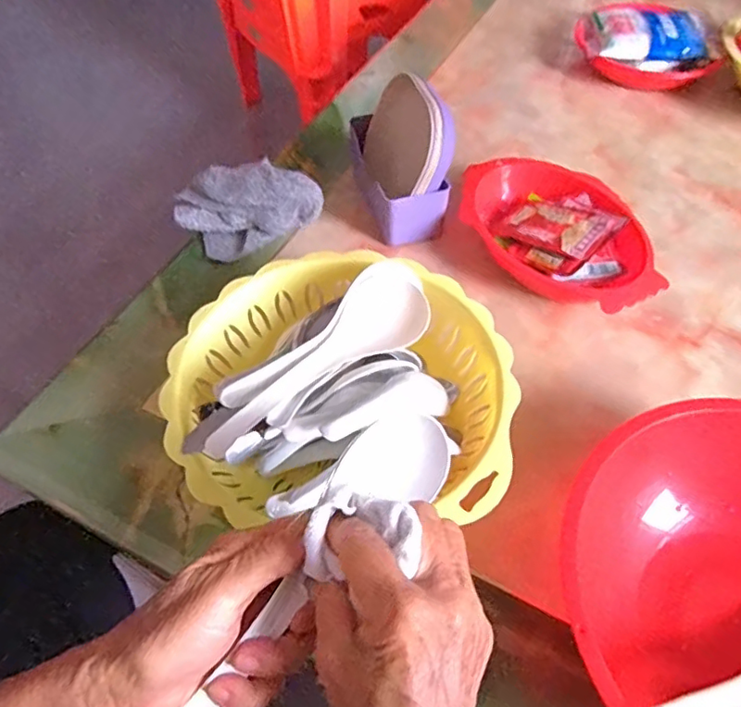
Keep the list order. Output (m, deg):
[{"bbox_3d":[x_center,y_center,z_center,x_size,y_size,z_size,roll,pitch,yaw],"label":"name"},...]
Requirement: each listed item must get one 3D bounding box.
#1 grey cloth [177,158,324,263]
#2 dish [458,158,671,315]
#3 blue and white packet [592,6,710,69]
[{"bbox_3d":[-0.125,-0.152,0.588,0.137,0.065,0.082,-22,57,-14],"label":"grey cloth"},{"bbox_3d":[0.183,-0.116,0.565,0.142,0.050,0.217,-31,60,-19],"label":"dish"},{"bbox_3d":[0.363,-0.419,0.761,0.135,0.026,0.112,2,55,3],"label":"blue and white packet"}]

